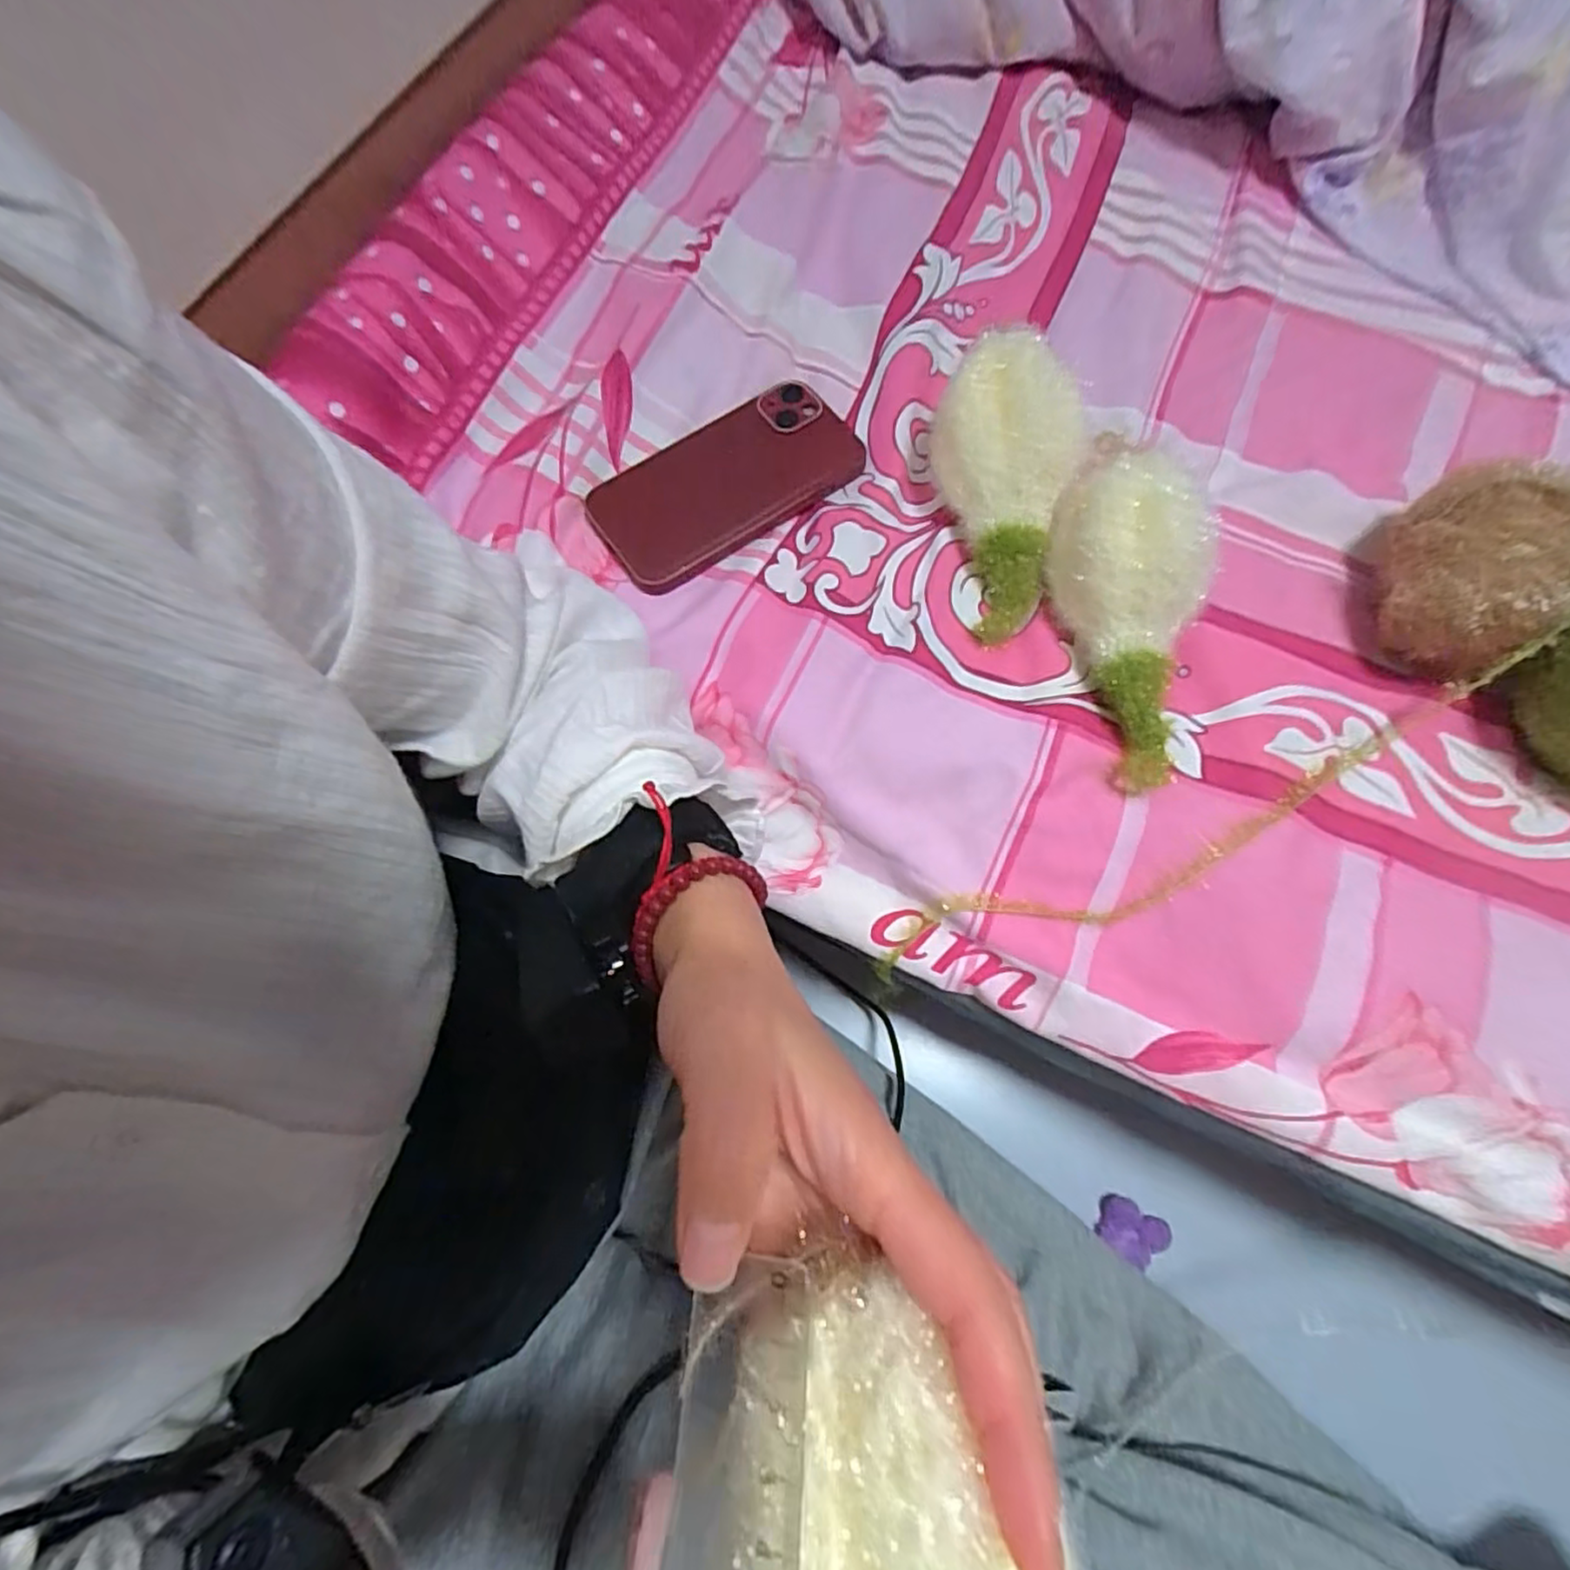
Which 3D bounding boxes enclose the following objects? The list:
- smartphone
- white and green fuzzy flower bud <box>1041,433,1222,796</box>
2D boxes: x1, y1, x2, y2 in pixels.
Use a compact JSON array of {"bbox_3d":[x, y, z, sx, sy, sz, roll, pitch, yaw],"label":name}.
[{"bbox_3d":[-0.031,-0.162,0.369,0.141,0.010,0.074,-33,77,-11],"label":"smartphone"},{"bbox_3d":[0.165,-0.084,0.325,0.061,0.052,0.171,-5,93,-3],"label":"white and green fuzzy flower bud"}]

